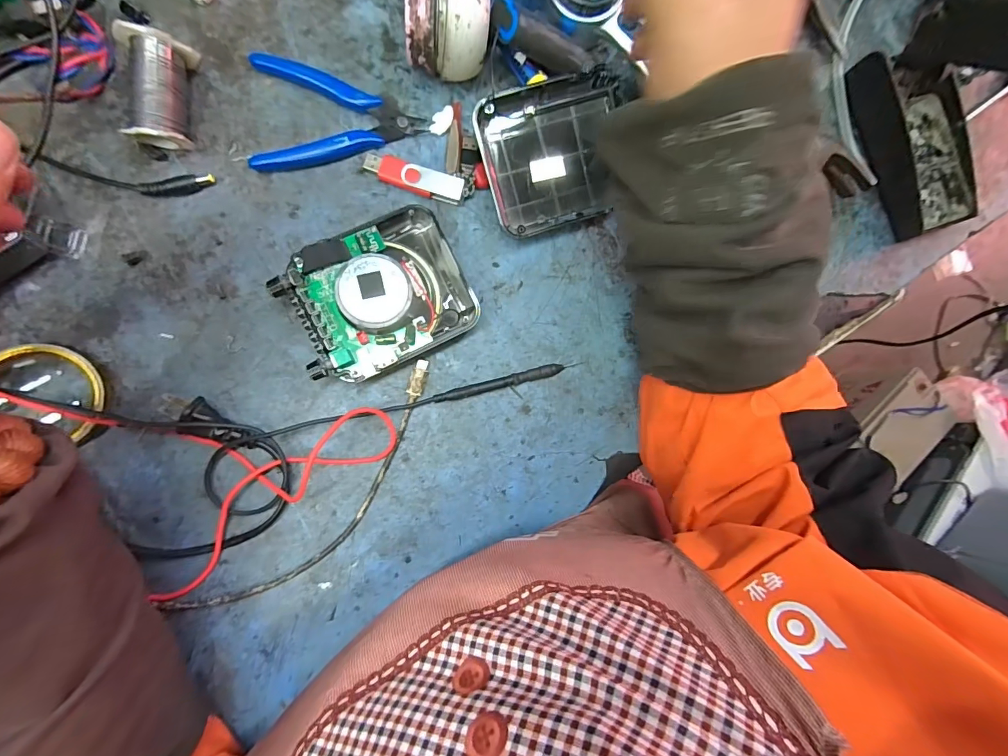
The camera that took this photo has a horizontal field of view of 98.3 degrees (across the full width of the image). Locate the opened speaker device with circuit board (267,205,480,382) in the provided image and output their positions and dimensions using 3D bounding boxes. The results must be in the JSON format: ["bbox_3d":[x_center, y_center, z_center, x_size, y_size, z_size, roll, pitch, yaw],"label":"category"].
[{"bbox_3d":[-0.084,-0.058,0.302,0.118,0.040,0.096,-26,92,-10],"label":"opened speaker device with circuit board"}]

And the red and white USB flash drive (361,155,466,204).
[{"bbox_3d":[-0.066,-0.148,0.323,0.074,0.010,0.022,16,85,-9],"label":"red and white USB flash drive"}]

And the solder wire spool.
[{"bbox_3d":[-0.225,-0.186,0.288,0.037,0.036,0.065,0,88,-10],"label":"solder wire spool"}]

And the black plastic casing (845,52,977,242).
[{"bbox_3d":[0.367,-0.209,0.388,0.077,0.032,0.156,-19,91,-10],"label":"black plastic casing"}]

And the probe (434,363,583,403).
[{"bbox_3d":[0.003,0.002,0.329,0.112,0.011,0.009,-13,90,-10],"label":"probe"}]

